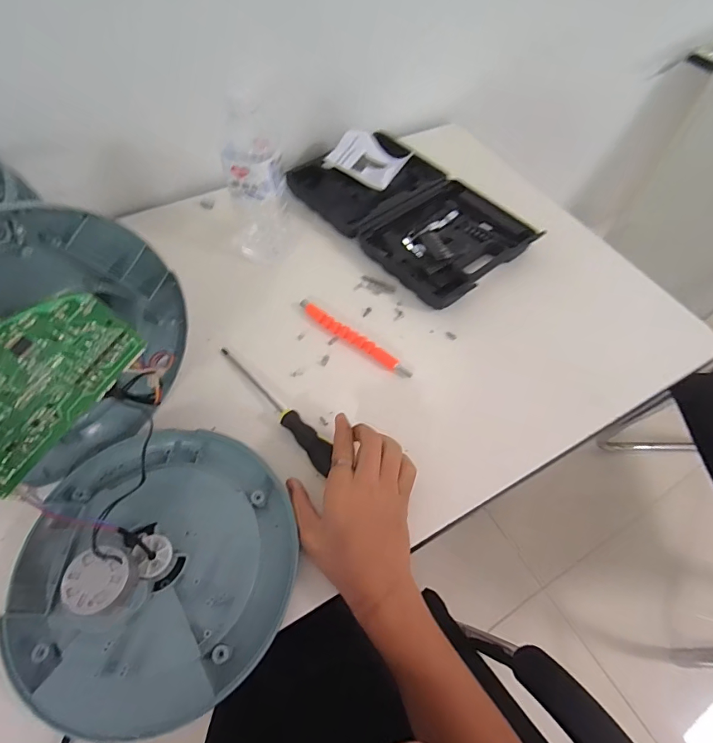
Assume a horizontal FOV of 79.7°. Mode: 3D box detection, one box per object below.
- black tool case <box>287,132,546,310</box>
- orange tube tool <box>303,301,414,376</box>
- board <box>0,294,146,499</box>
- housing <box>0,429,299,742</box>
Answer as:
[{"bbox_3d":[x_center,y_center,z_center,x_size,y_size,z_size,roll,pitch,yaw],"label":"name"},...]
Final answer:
[{"bbox_3d":[0.081,-0.241,0.645,0.222,0.037,0.334,-32,64,-21],"label":"black tool case"},{"bbox_3d":[-0.004,-0.042,0.532,0.170,0.014,0.016,33,62,17],"label":"orange tube tool"},{"bbox_3d":[-0.227,0.009,0.301,0.006,0.081,0.143,11,57,38],"label":"board"},{"bbox_3d":[-0.174,0.158,0.369,0.232,0.051,0.232,1,57,-2],"label":"housing"}]

